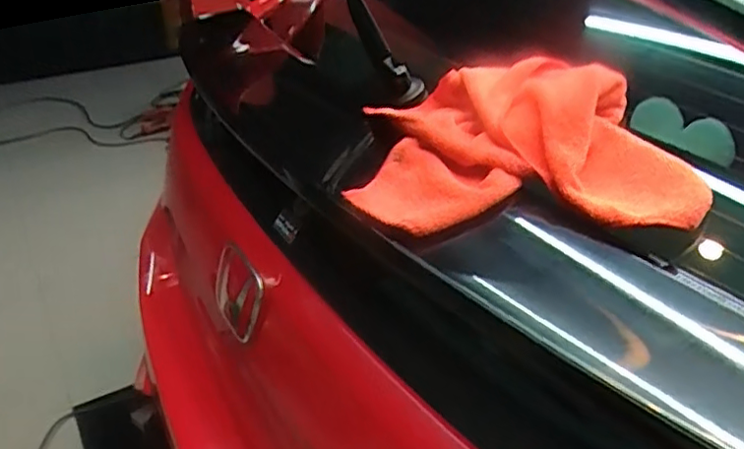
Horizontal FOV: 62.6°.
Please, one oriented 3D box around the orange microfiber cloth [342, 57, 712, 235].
[{"bbox_3d":[0.106,-0.076,0.491,0.243,0.062,0.212,-2,33,-4],"label":"orange microfiber cloth"}]

